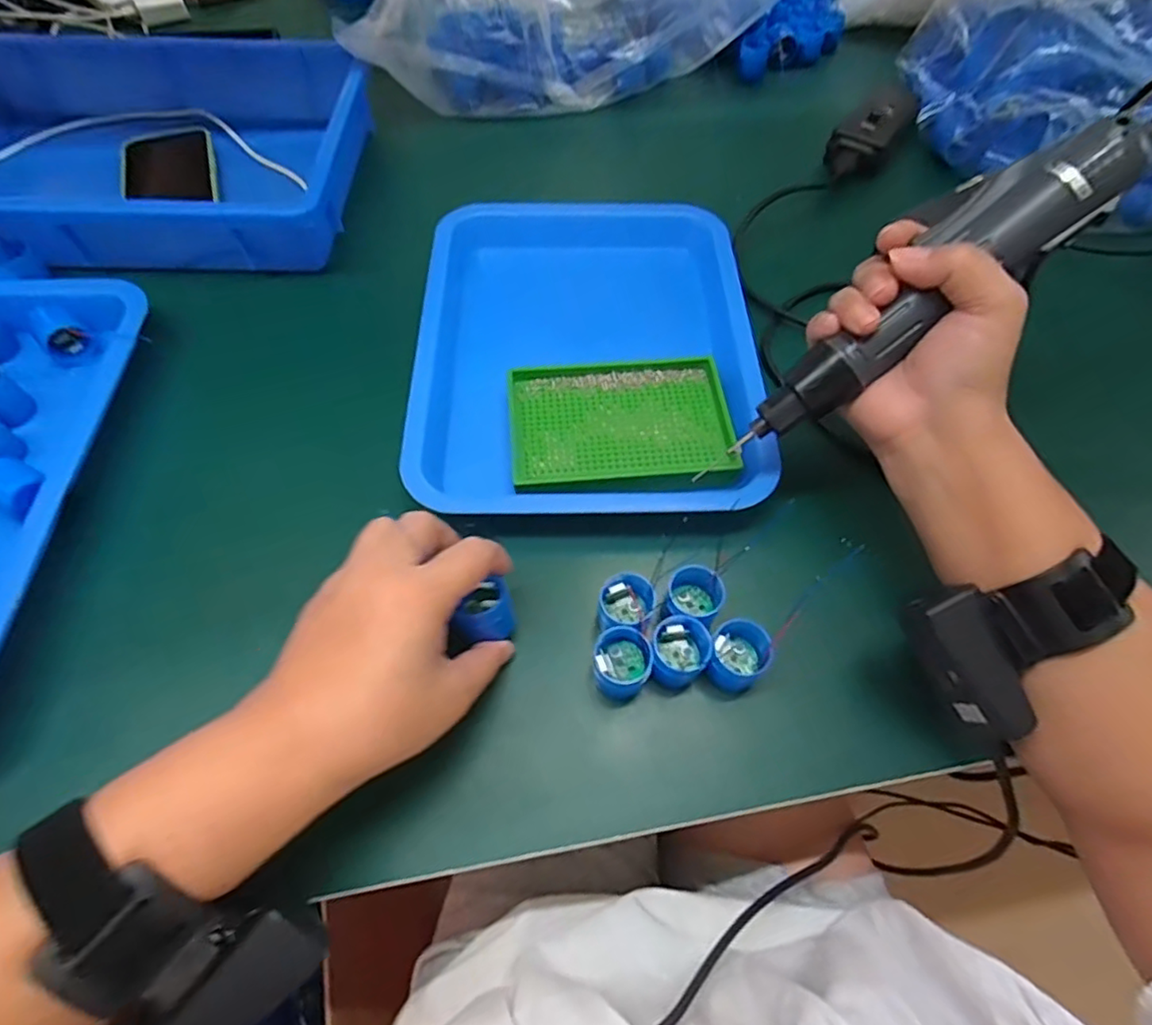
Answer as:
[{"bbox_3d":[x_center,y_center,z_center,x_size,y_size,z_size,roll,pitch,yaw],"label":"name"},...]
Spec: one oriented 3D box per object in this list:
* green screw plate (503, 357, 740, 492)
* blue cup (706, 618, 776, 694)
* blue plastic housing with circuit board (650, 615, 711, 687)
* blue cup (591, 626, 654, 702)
[{"bbox_3d":[0.028,-0.058,0.393,0.135,0.010,0.095,-4,60,-3],"label":"green screw plate"},{"bbox_3d":[0.084,0.074,0.321,0.030,0.028,0.029,0,60,-1],"label":"blue cup"},{"bbox_3d":[0.054,0.072,0.321,0.028,0.025,0.030,5,60,2],"label":"blue plastic housing with circuit board"},{"bbox_3d":[0.024,0.078,0.321,0.030,0.023,0.032,0,60,-1],"label":"blue cup"}]

